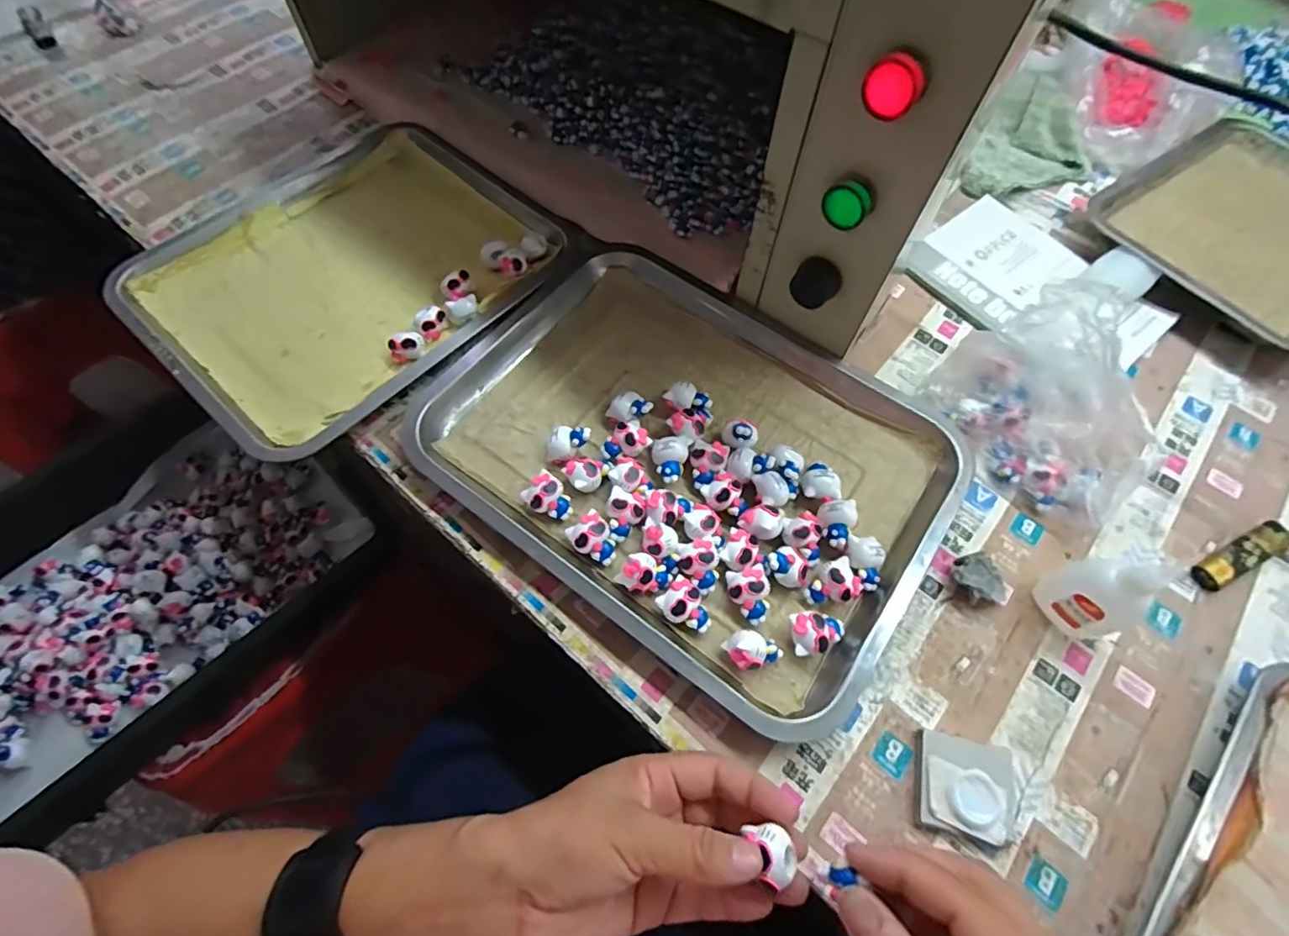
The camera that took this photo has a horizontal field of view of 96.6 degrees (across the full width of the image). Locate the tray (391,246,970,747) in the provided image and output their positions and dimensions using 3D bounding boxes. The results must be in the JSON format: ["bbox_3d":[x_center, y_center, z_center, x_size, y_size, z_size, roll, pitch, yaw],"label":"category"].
[{"bbox_3d":[0.031,-0.016,0.414,0.346,0.026,0.262,33,68,15],"label":"tray"}]

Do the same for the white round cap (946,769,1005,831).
[{"bbox_3d":[0.185,0.185,0.320,0.030,0.004,0.027,-30,65,-15],"label":"white round cap"}]

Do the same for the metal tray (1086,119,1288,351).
[{"bbox_3d":[0.587,-0.237,0.540,0.320,0.027,0.215,-33,69,-16],"label":"metal tray"}]

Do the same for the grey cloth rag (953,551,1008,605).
[{"bbox_3d":[0.223,0.076,0.382,0.027,0.021,0.039,-42,71,-18],"label":"grey cloth rag"}]

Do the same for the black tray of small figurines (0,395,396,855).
[{"bbox_3d":[-0.521,0.130,0.570,0.325,0.082,0.449,41,70,17],"label":"black tray of small figurines"}]

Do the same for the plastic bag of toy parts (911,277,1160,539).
[{"bbox_3d":[0.294,-0.048,0.403,0.102,0.094,0.147,-32,68,-15],"label":"plastic bag of toy parts"}]

